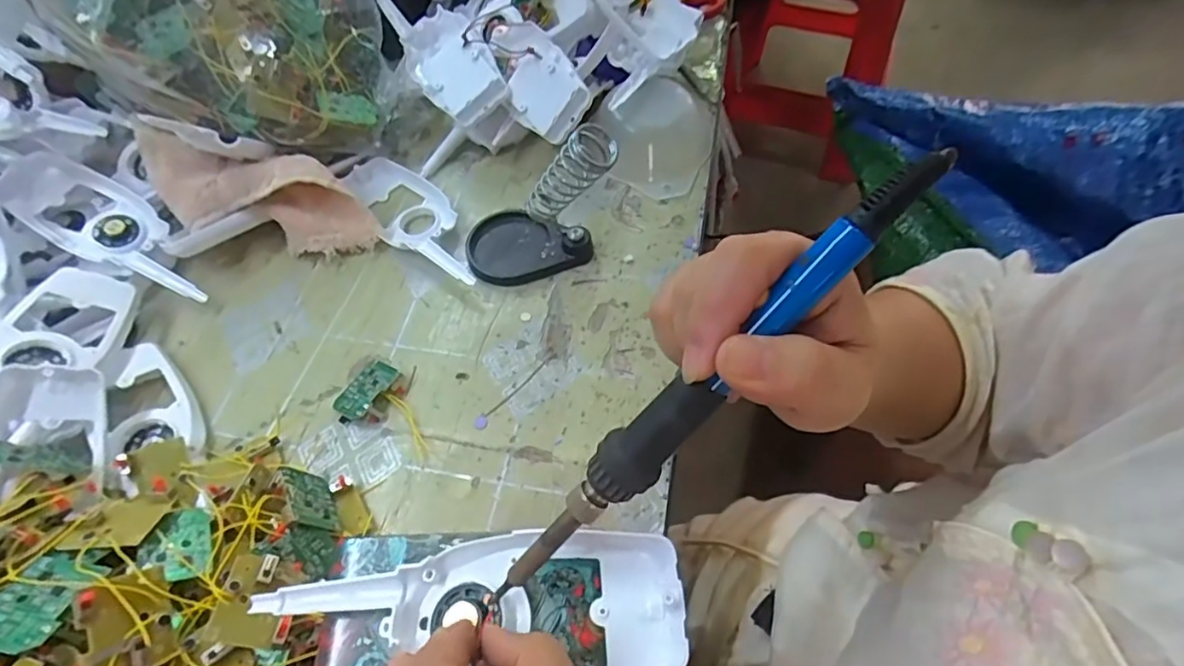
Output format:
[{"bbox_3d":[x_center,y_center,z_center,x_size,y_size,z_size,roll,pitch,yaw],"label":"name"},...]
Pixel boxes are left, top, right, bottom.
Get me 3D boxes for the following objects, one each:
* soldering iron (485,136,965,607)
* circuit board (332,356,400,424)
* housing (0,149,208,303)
[{"bbox_3d":[0.035,0.019,0.193,0.195,0.014,0.018,-48,62,15],"label":"soldering iron"},{"bbox_3d":[-0.148,0.037,0.395,0.032,0.013,0.050,21,61,15],"label":"circuit board"},{"bbox_3d":[-0.356,-0.077,0.438,0.178,0.020,0.061,33,64,5],"label":"housing"}]

